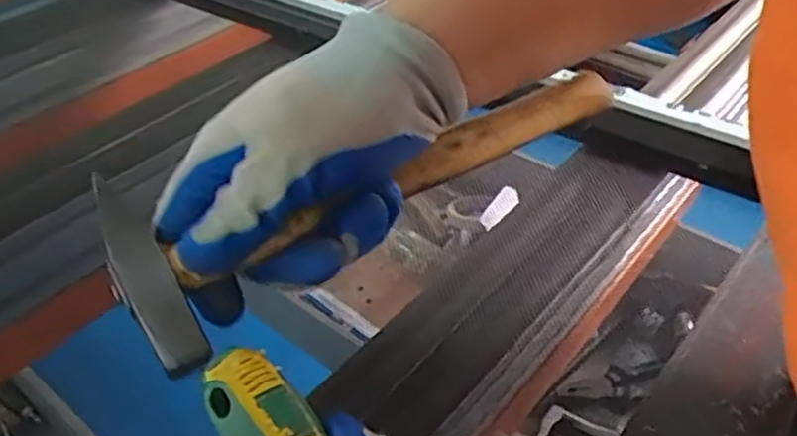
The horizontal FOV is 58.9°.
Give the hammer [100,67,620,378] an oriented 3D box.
[{"bbox_3d":[0.002,-0.015,0.312,0.252,0.037,0.081,-21,46,-14],"label":"hammer"}]

